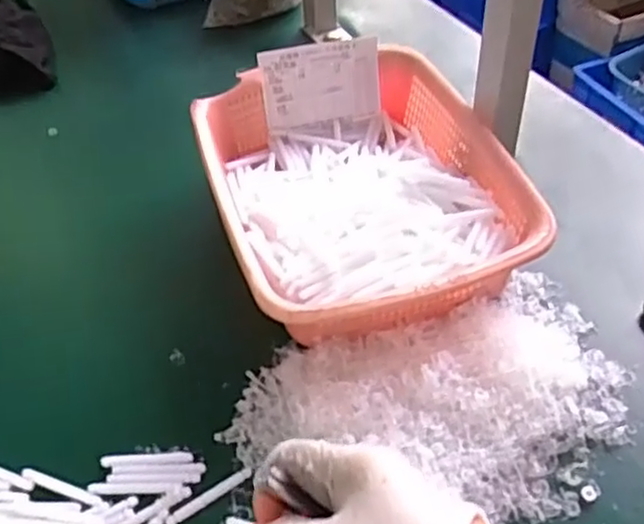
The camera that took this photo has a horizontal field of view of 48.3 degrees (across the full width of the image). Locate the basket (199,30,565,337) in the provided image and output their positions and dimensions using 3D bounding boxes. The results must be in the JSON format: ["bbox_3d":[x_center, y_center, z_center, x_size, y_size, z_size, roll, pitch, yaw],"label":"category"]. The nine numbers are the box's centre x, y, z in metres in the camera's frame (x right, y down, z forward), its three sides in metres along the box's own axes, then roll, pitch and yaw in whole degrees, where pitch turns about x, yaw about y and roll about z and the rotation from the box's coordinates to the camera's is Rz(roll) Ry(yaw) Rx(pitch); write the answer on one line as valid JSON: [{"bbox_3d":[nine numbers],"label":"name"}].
[{"bbox_3d":[0.026,-0.057,0.575,0.216,0.075,0.286,-16,48,-10],"label":"basket"}]

